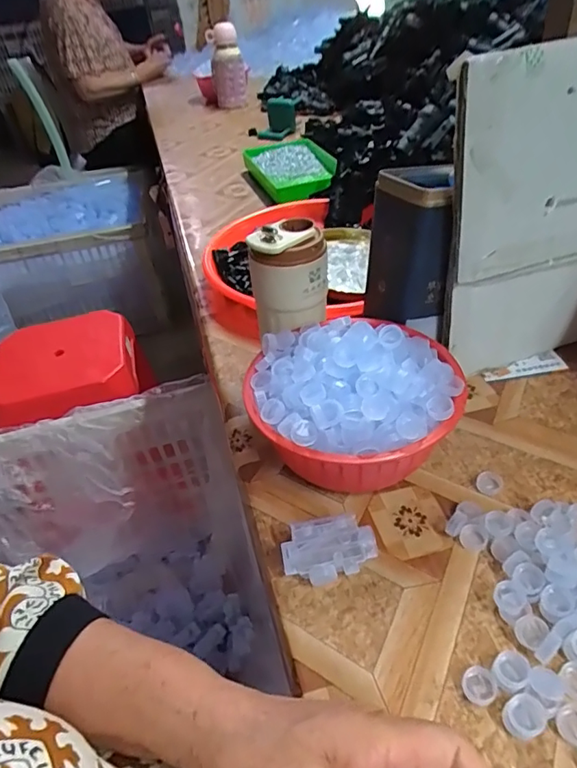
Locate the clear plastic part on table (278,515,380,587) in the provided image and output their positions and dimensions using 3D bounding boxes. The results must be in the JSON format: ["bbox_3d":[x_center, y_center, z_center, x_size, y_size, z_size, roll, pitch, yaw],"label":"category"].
[{"bbox_3d":[0.030,0.127,0.383,0.068,0.030,0.042,-15,43,-8],"label":"clear plastic part on table"}]

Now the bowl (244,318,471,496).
[{"bbox_3d":[0.056,0.022,0.441,0.169,0.102,0.152,-11,42,-3],"label":"bowl"}]

